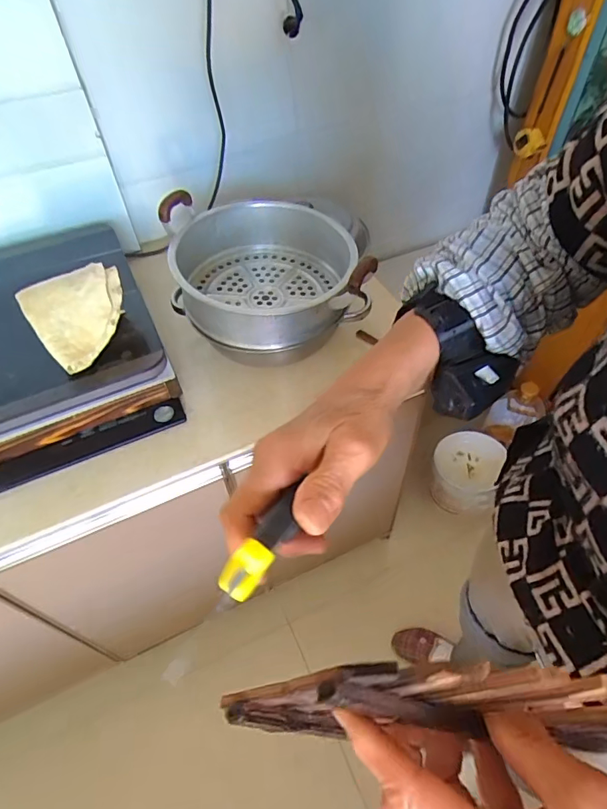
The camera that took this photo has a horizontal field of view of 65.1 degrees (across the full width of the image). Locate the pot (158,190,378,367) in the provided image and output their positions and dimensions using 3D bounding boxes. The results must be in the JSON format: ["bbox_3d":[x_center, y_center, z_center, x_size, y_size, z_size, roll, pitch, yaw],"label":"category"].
[{"bbox_3d":[-0.042,-0.221,0.794,0.343,0.155,0.296,-18,52,-10],"label":"pot"}]

